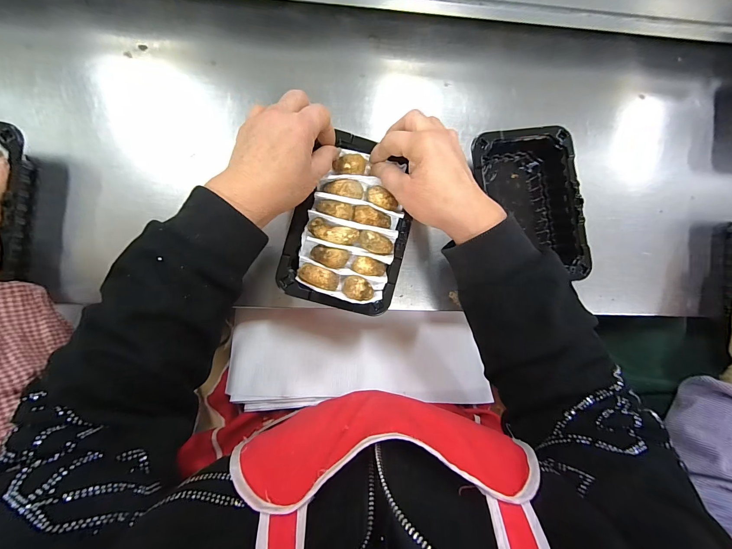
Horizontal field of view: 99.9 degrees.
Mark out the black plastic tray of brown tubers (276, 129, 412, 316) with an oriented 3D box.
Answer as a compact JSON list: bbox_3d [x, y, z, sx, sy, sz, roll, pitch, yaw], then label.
[{"bbox_3d":[-0.014,-0.055,0.333,0.125,0.025,0.183,16,90,-6],"label":"black plastic tray of brown tubers"}]

